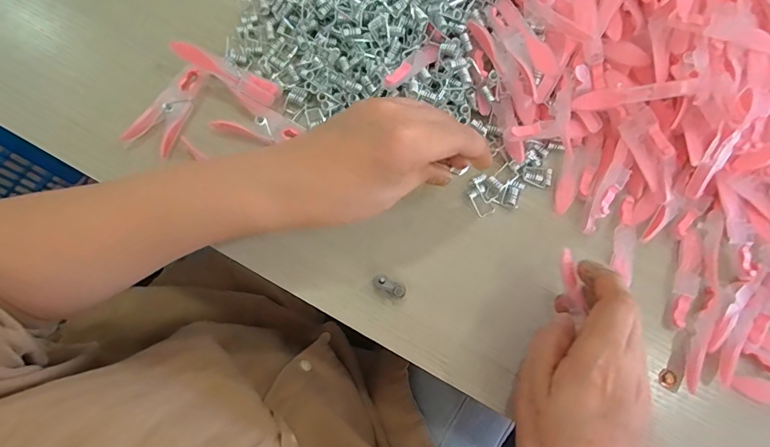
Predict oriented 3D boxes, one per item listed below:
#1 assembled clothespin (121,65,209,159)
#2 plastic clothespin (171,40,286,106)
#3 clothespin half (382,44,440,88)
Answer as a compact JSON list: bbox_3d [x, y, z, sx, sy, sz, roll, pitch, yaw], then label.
[{"bbox_3d":[-0.162,-0.088,0.322,0.032,0.018,0.073,22,74,5],"label":"assembled clothespin"},{"bbox_3d":[-0.117,-0.112,0.319,0.077,0.019,0.016,25,74,-14],"label":"plastic clothespin"},{"bbox_3d":[0.020,-0.118,0.316,0.014,0.011,0.059,42,61,10],"label":"clothespin half"}]

